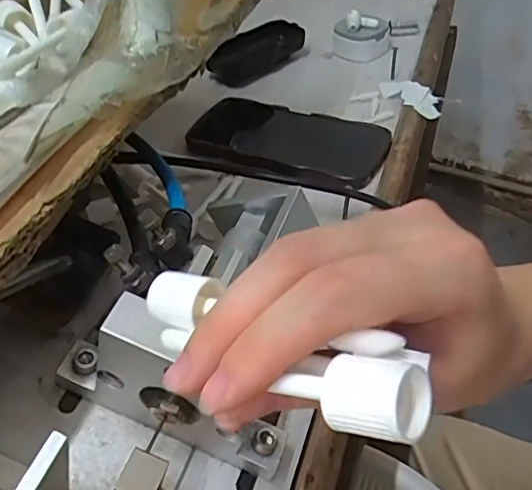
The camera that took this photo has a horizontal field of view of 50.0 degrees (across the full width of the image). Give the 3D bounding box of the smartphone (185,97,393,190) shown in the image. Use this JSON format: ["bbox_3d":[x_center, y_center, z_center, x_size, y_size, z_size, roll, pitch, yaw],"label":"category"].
[{"bbox_3d":[0.018,-0.091,0.491,0.164,0.011,0.090,19,49,22],"label":"smartphone"}]

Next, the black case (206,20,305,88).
[{"bbox_3d":[-0.009,-0.205,0.606,0.040,0.034,0.107,32,55,32],"label":"black case"}]

